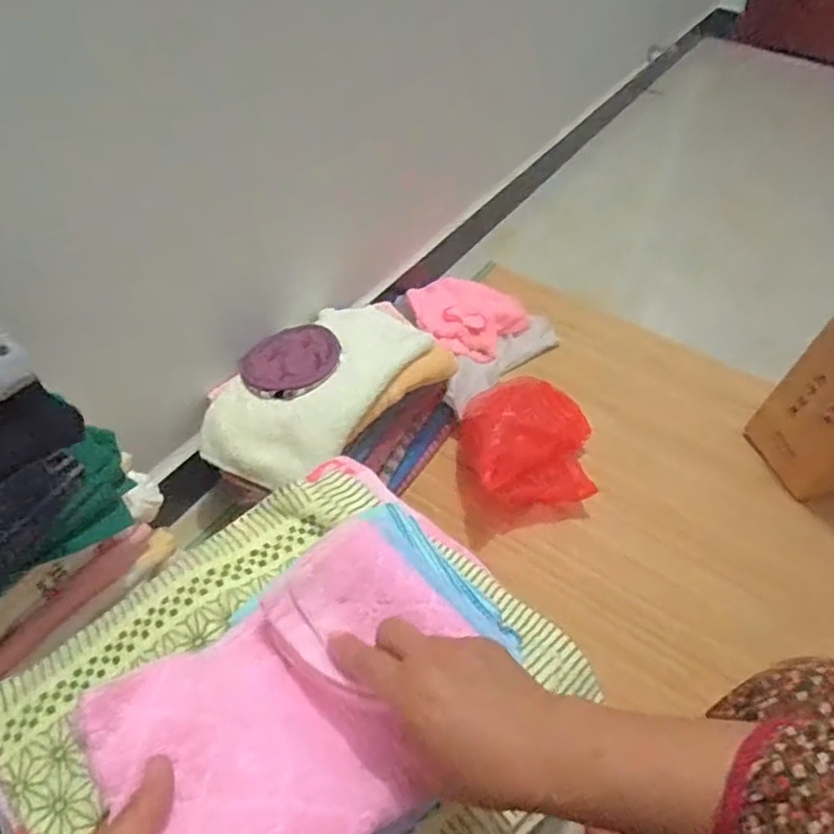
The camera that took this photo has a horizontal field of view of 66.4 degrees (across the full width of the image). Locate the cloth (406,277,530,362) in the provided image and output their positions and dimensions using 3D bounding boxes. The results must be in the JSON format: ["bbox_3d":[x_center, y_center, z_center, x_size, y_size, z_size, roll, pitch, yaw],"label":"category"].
[{"bbox_3d":[0.104,-0.172,1.177,0.215,0.068,0.185,-9,52,-12],"label":"cloth"}]

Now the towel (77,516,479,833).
[{"bbox_3d":[-0.058,0.164,0.372,0.212,0.098,0.151,-37,60,-27],"label":"towel"}]

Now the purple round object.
[{"bbox_3d":[-0.175,-0.077,0.884,0.133,0.033,0.139,1,50,-1],"label":"purple round object"}]

